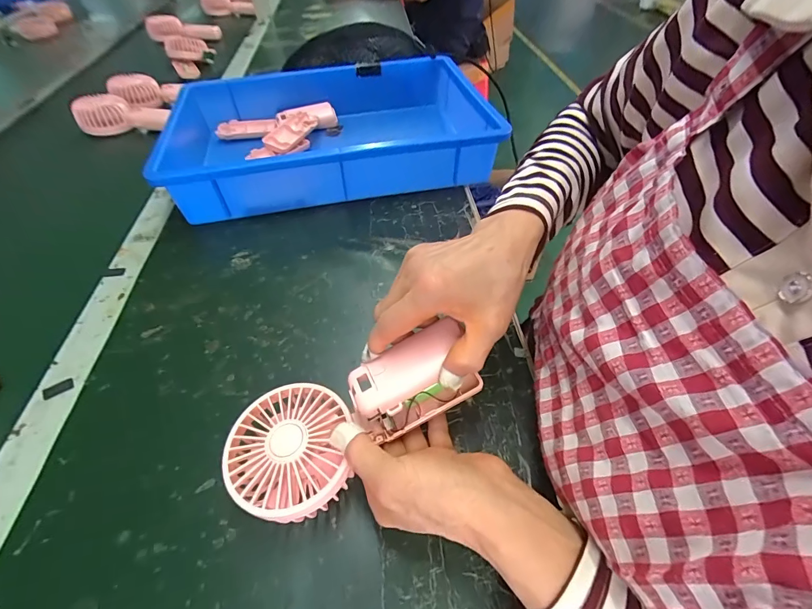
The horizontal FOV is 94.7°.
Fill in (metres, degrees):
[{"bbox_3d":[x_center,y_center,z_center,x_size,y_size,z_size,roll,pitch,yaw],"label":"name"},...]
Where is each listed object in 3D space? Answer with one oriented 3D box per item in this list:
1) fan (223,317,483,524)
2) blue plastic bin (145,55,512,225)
[{"bbox_3d":[-0.037,0.076,0.259,0.175,0.035,0.088,-27,54,-8],"label":"fan"},{"bbox_3d":[-0.117,-0.264,0.568,0.455,0.079,0.299,-10,50,-8],"label":"blue plastic bin"}]

